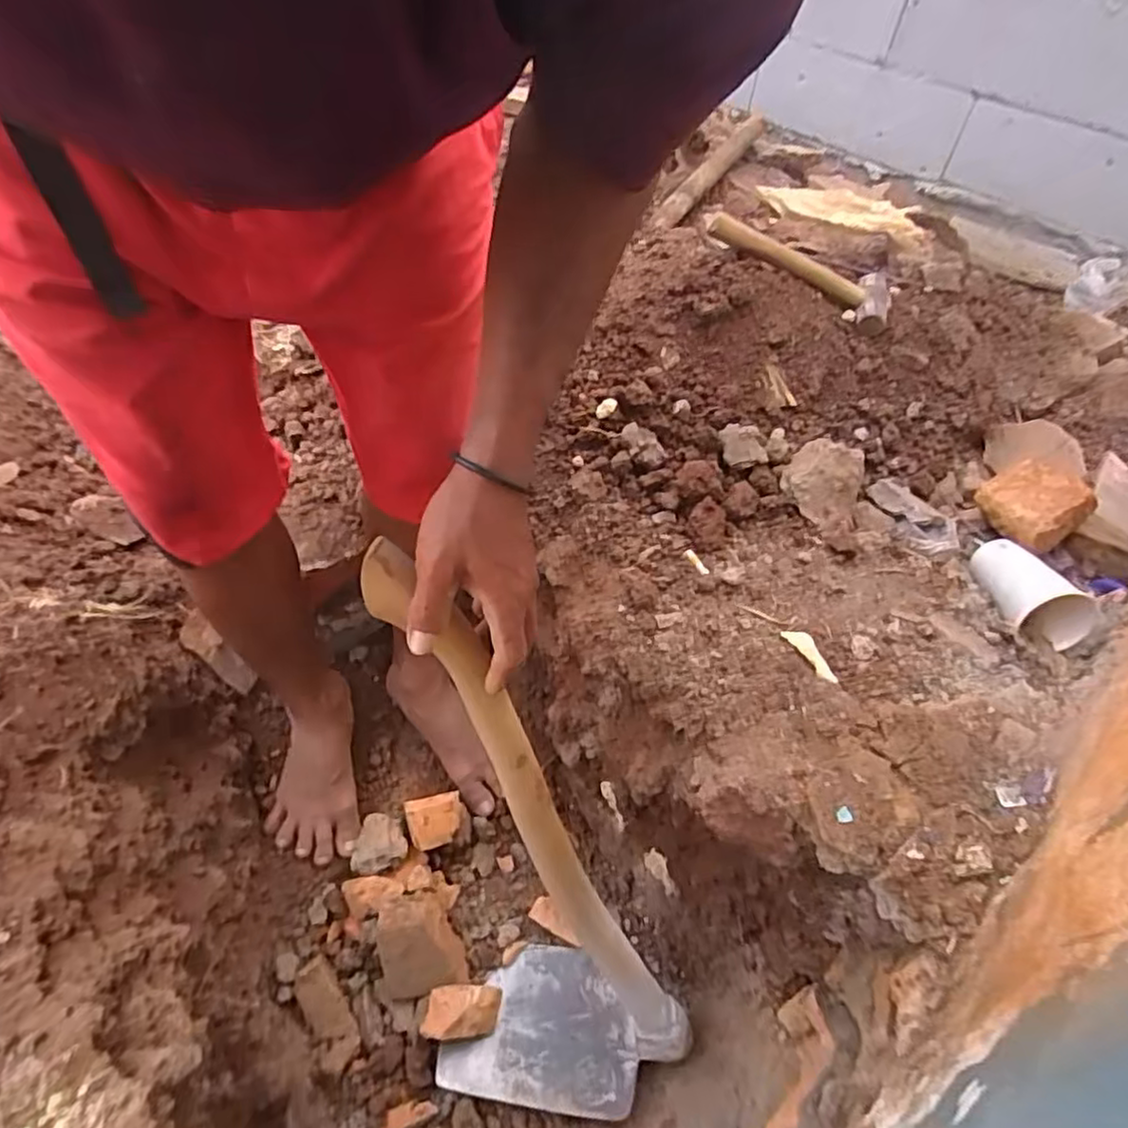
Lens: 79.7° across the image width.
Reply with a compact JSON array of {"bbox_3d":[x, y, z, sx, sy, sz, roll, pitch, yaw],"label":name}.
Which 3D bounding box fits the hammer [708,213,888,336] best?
[{"bbox_3d":[0.346,-0.440,0.994,0.289,0.039,0.120,26,51,-3],"label":"hammer"}]

